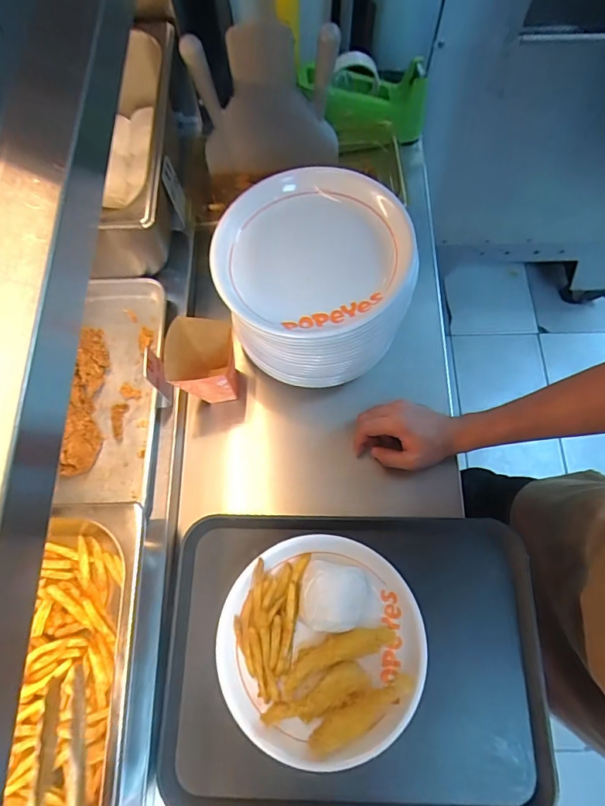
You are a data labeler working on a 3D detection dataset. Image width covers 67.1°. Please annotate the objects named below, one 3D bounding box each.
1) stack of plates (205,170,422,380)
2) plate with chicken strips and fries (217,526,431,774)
[{"bbox_3d":[0.015,-0.143,0.577,0.209,0.179,0.215,5,72,3],"label":"stack of plates"},{"bbox_3d":[0.020,0.260,0.493,0.216,0.044,0.215,0,72,1],"label":"plate with chicken strips and fries"}]

